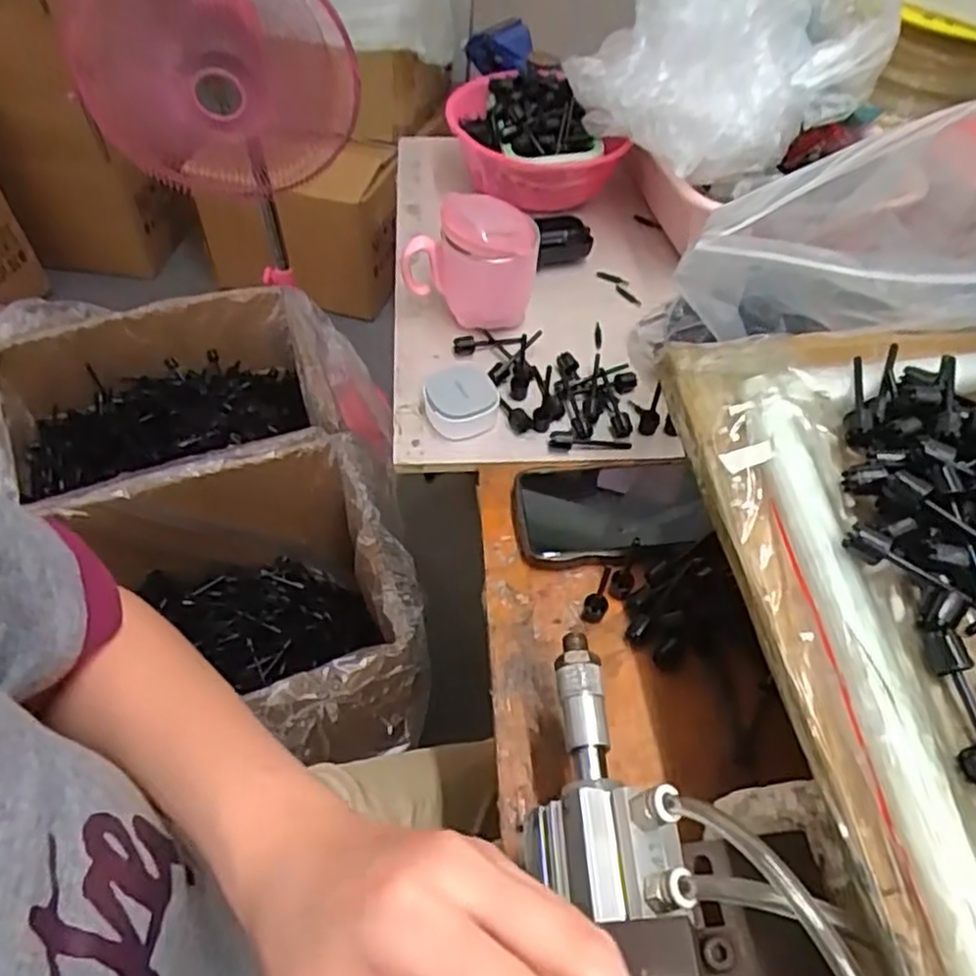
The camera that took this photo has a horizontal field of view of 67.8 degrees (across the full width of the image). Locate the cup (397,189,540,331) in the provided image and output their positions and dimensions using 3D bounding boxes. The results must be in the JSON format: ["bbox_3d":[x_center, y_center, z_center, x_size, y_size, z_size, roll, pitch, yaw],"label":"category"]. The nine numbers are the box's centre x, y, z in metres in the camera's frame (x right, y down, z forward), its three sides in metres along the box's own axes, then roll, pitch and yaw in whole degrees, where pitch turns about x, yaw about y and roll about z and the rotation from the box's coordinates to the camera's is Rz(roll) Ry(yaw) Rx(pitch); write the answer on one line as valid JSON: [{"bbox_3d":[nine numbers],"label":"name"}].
[{"bbox_3d":[-0.016,-0.187,0.608,0.108,0.101,0.071,-5,53,-6],"label":"cup"}]

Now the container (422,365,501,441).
[{"bbox_3d":[-0.020,-0.069,0.563,0.056,0.032,0.056,1,52,-1],"label":"container"}]

